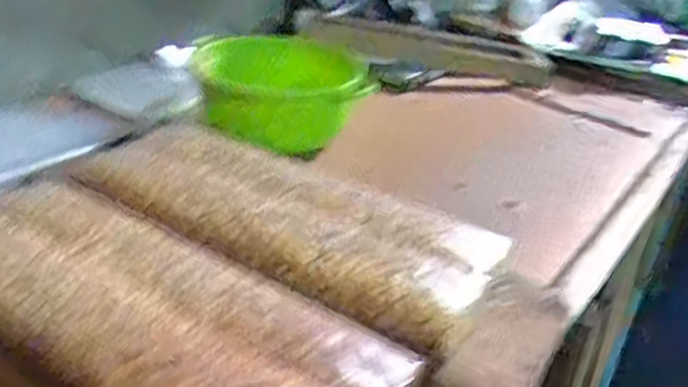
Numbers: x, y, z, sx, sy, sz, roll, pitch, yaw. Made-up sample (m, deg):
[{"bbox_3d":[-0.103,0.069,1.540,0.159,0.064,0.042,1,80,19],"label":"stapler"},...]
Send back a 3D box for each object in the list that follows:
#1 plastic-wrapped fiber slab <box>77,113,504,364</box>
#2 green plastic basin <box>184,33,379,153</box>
[{"bbox_3d":[-0.058,0.011,0.578,0.382,0.028,0.152,24,35,24],"label":"plastic-wrapped fiber slab"},{"bbox_3d":[-0.082,-0.138,0.842,0.201,0.081,0.216,2,32,-1],"label":"green plastic basin"}]

